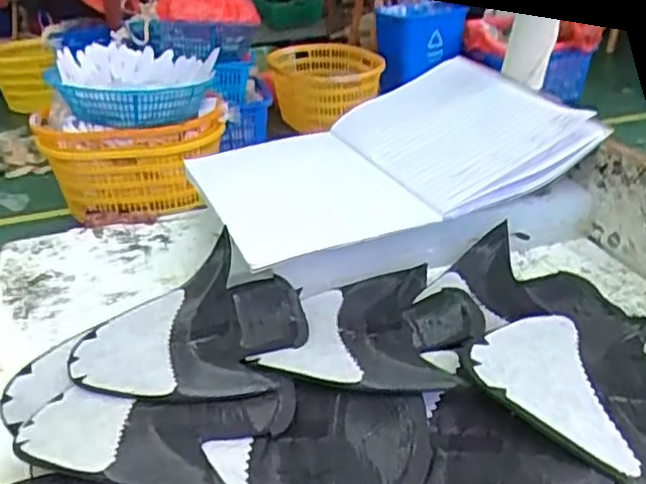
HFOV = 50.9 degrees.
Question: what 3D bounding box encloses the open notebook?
[{"bbox_3d":[0.057,-0.084,0.668,0.338,0.103,0.229,-14,32,-15],"label":"open notebook"}]

